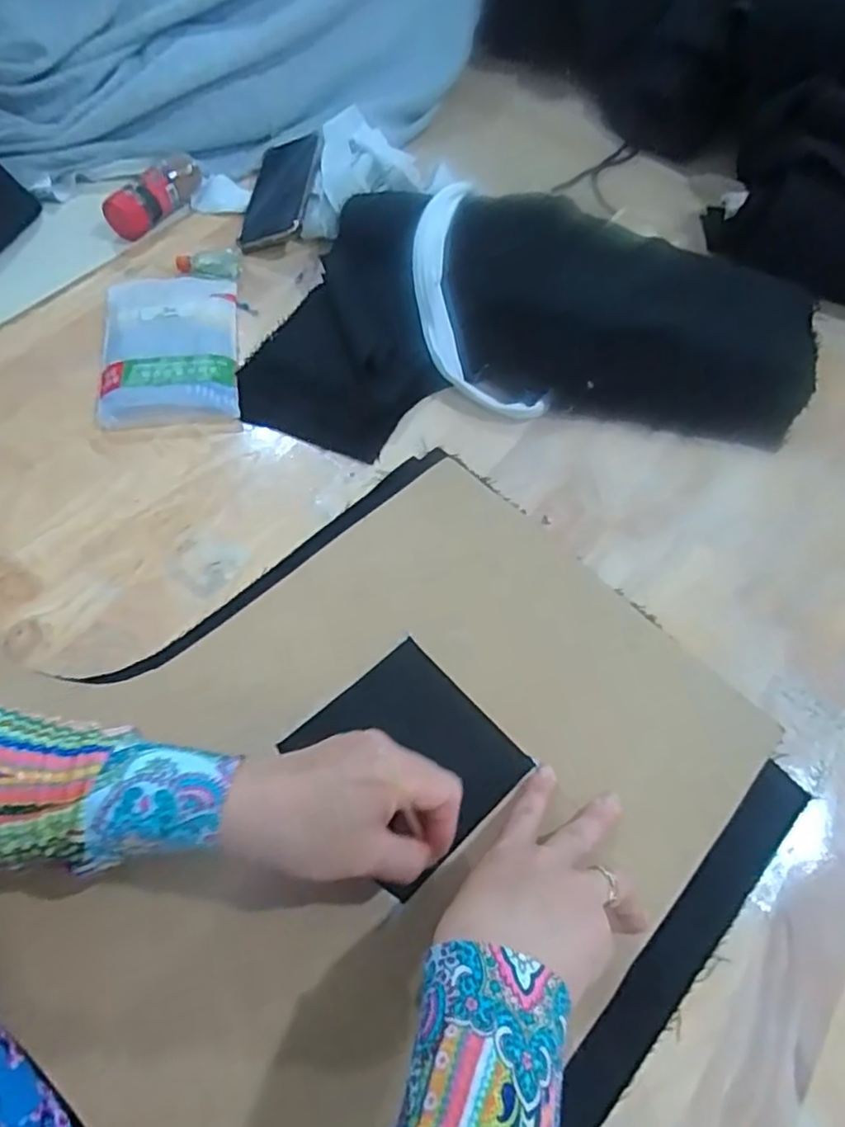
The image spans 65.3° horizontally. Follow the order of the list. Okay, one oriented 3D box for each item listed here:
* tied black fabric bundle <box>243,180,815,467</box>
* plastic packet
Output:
[{"bbox_3d":[0.099,-0.228,0.577,0.461,0.080,0.266,-2,60,-3],"label":"tied black fabric bundle"},{"bbox_3d":[-0.222,-0.194,0.582,0.112,0.024,0.176,-6,60,-6],"label":"plastic packet"}]

